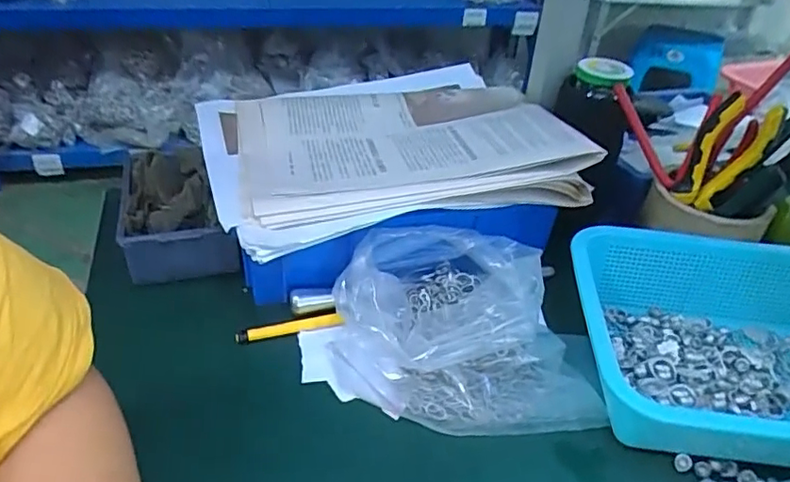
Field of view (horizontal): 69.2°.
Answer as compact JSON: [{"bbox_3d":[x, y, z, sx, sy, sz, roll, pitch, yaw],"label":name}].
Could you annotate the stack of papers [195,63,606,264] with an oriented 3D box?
[{"bbox_3d":[-0.012,-0.095,0.510,0.300,0.050,0.249,-9,38,-18],"label":"stack of papers"}]

